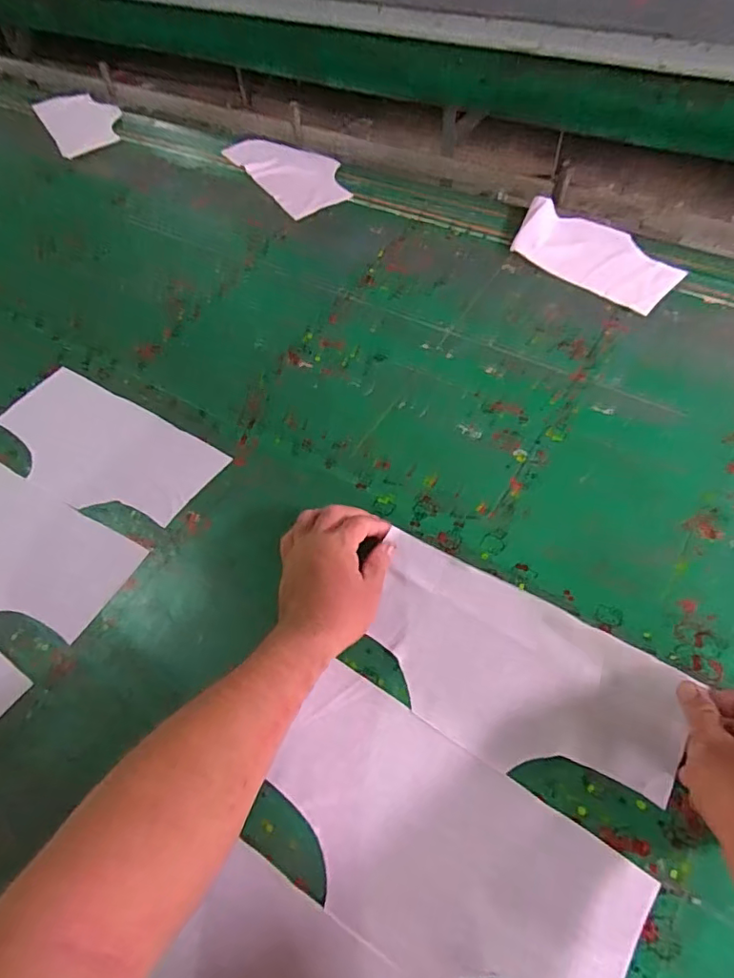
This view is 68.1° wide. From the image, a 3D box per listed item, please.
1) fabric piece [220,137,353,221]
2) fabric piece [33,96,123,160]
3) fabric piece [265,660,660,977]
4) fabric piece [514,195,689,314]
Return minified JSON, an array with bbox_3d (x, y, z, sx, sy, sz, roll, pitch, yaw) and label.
[{"bbox_3d":[-0.136,-0.581,0.985,0.153,0.008,0.293,-29,59,-16],"label":"fabric piece"},{"bbox_3d":[-0.607,-0.788,1.163,0.153,0.013,0.222,-27,65,-19],"label":"fabric piece"},{"bbox_3d":[0.052,0.273,0.413,0.282,0.007,0.145,28,62,21],"label":"fabric piece"},{"bbox_3d":[0.325,-0.345,0.784,0.245,0.022,0.132,38,65,25],"label":"fabric piece"}]

